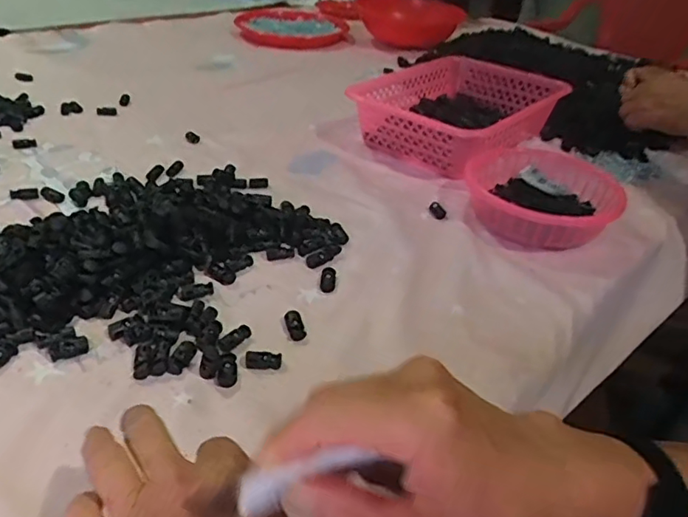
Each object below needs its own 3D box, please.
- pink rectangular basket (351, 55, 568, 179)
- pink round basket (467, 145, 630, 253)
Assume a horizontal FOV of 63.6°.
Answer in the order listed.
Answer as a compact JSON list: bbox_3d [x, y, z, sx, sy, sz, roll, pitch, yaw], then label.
[{"bbox_3d":[0.166,-0.217,0.818,0.222,0.084,0.297,30,42,31],"label":"pink rectangular basket"},{"bbox_3d":[0.224,-0.069,0.642,0.168,0.053,0.178,4,35,-3],"label":"pink round basket"}]

